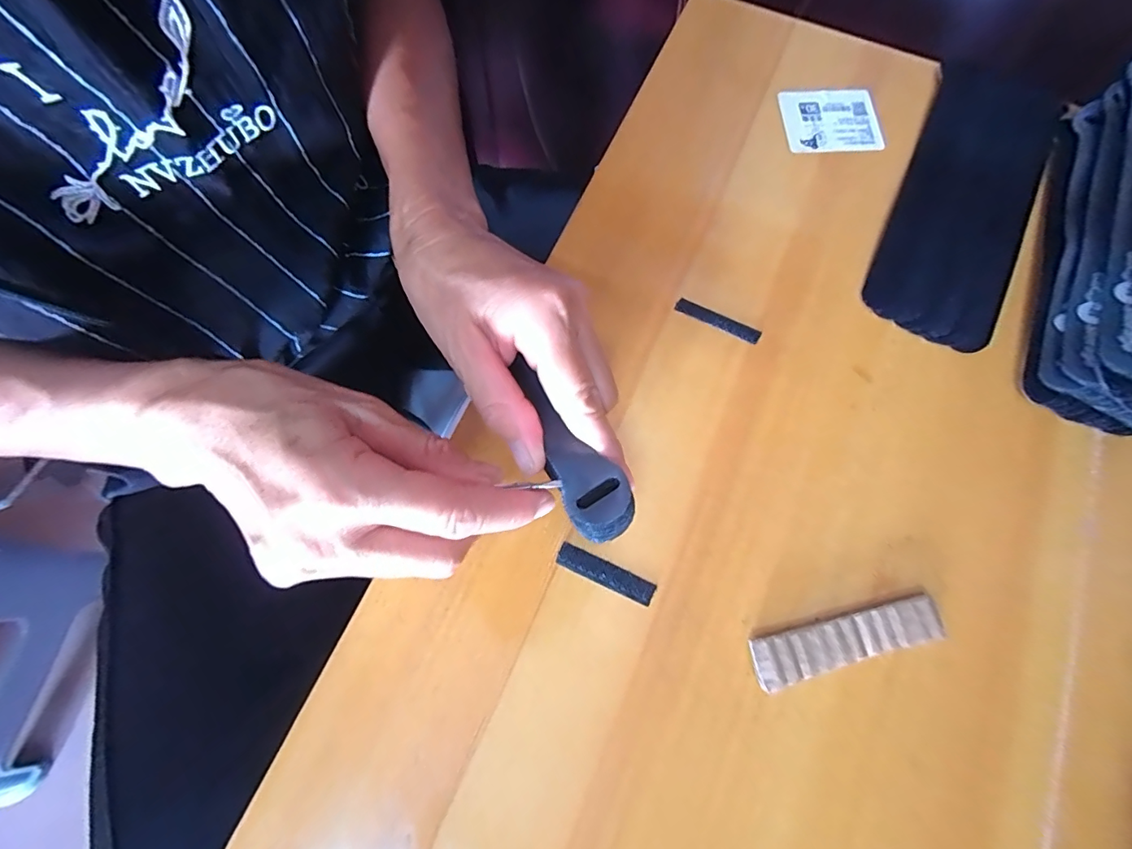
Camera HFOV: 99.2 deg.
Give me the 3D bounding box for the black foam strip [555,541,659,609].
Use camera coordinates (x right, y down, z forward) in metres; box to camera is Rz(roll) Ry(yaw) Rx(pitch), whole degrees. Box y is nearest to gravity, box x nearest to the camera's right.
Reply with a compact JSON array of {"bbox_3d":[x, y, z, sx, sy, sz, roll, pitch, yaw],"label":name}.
[{"bbox_3d":[0.018,0.069,0.221,0.046,0.004,0.011,24,75,7],"label":"black foam strip"}]

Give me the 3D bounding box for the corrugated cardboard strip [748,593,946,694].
[{"bbox_3d":[0.123,0.094,0.211,0.082,0.008,0.020,-16,74,-5],"label":"corrugated cardboard strip"}]

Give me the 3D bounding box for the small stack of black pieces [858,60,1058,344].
[{"bbox_3d":[0.237,-0.139,0.282,0.068,0.011,0.209,25,75,8],"label":"small stack of black pieces"}]

